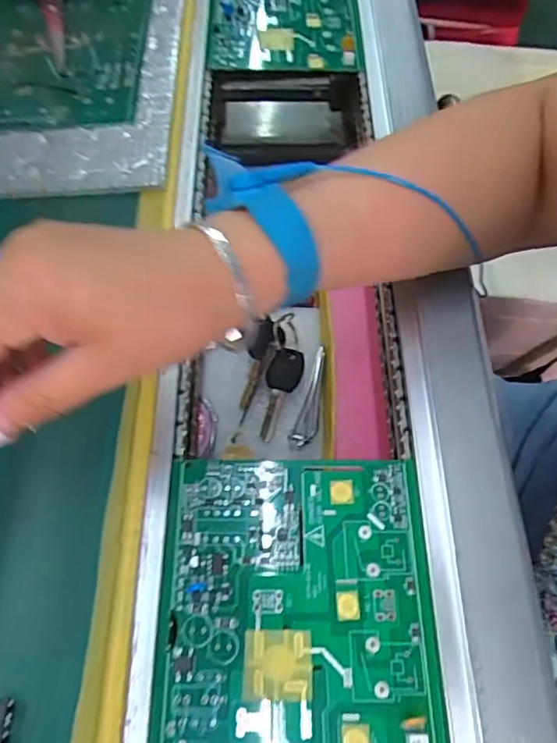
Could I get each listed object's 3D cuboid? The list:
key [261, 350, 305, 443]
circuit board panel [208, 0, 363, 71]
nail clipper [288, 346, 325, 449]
[{"bbox_3d":[0.000,0.015,0.393,0.024,0.013,0.065,12,63,6],"label":"key"},{"bbox_3d":[0.003,-0.302,0.483,0.122,0.022,0.131,0,63,-2],"label":"circuit board panel"},{"bbox_3d":[0.025,0.019,0.392,0.018,0.009,0.075,16,63,8],"label":"nail clipper"}]

